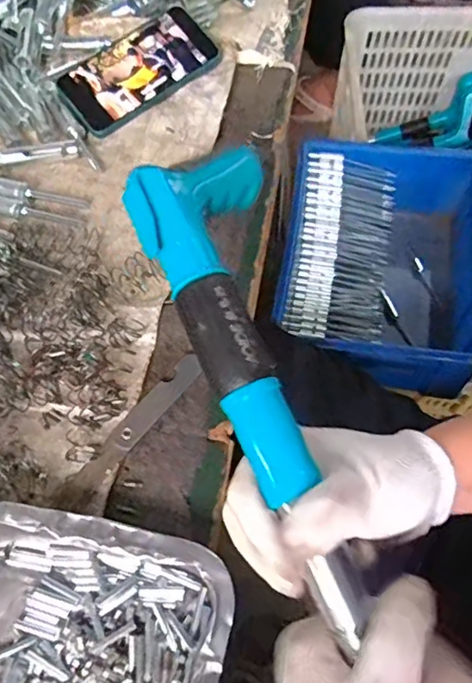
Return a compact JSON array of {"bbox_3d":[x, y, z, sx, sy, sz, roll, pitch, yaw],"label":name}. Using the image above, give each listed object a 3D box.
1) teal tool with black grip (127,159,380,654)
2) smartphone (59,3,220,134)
[{"bbox_3d":[0.014,0.007,0.286,0.089,0.055,0.287,-16,70,-8],"label":"teal tool with black grip"},{"bbox_3d":[-0.098,-0.276,0.543,0.155,0.008,0.078,-34,86,-9],"label":"smartphone"}]

